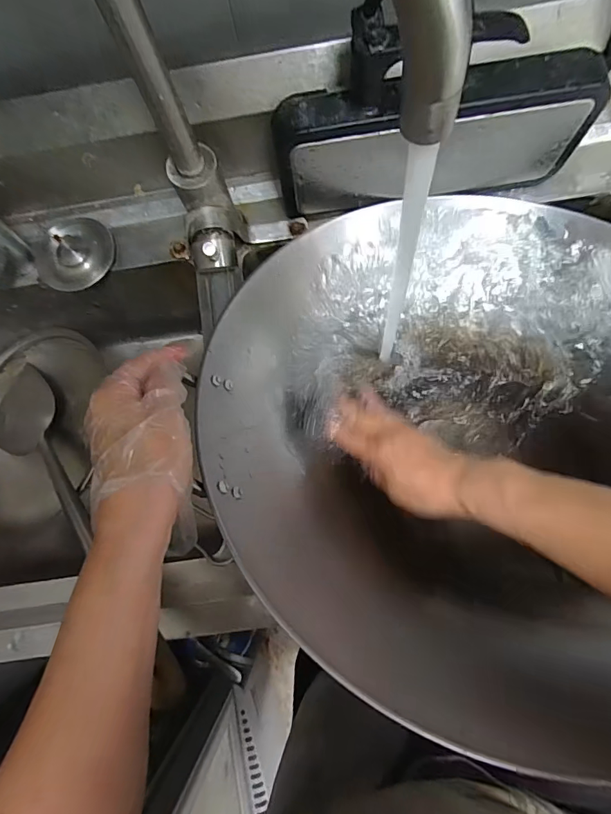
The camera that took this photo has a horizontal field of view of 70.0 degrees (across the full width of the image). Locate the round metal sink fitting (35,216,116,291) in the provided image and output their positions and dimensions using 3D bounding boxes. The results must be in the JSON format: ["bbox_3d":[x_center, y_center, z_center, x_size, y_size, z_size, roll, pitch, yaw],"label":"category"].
[{"bbox_3d":[-0.257,-0.171,0.480,0.088,0.026,0.075,-27,81,0],"label":"round metal sink fitting"}]

